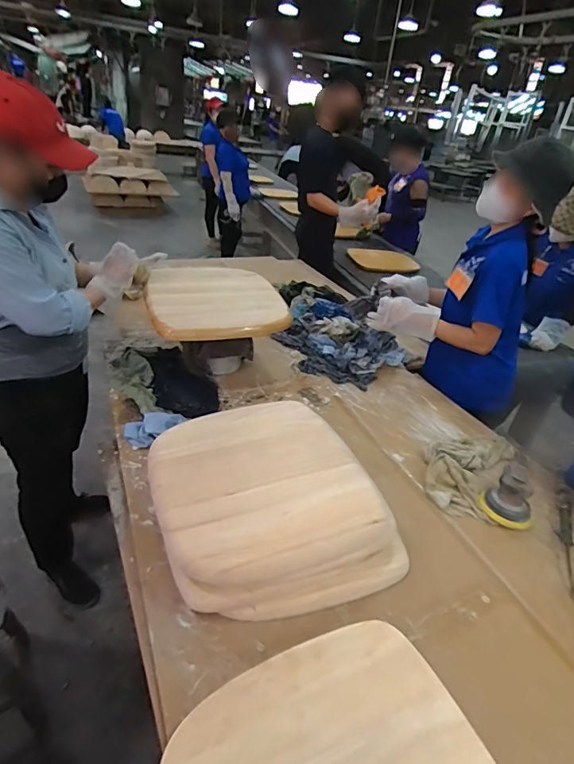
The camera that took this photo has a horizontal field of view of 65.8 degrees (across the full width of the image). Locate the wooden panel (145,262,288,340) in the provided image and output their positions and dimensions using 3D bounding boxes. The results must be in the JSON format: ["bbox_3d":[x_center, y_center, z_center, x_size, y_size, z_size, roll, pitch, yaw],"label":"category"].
[{"bbox_3d":[-0.238,-0.264,1.367,0.393,0.082,0.377,-10,48,-25],"label":"wooden panel"}]

